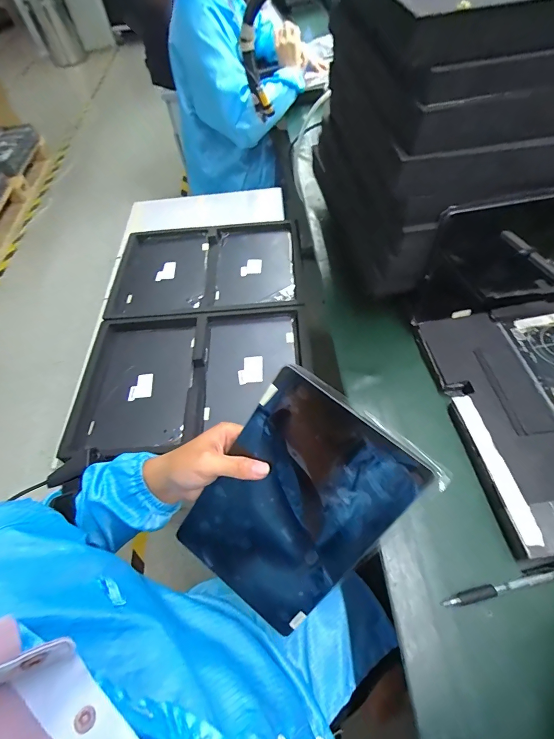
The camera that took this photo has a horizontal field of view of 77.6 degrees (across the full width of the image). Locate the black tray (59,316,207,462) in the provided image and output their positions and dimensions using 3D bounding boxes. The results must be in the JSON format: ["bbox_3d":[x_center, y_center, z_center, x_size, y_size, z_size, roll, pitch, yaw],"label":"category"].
[{"bbox_3d":[-0.253,0.019,0.645,0.227,0.025,0.273,-6,58,1],"label":"black tray"}]

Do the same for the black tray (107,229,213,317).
[{"bbox_3d":[-0.265,-0.231,0.806,0.222,0.026,0.299,-6,52,0],"label":"black tray"}]

